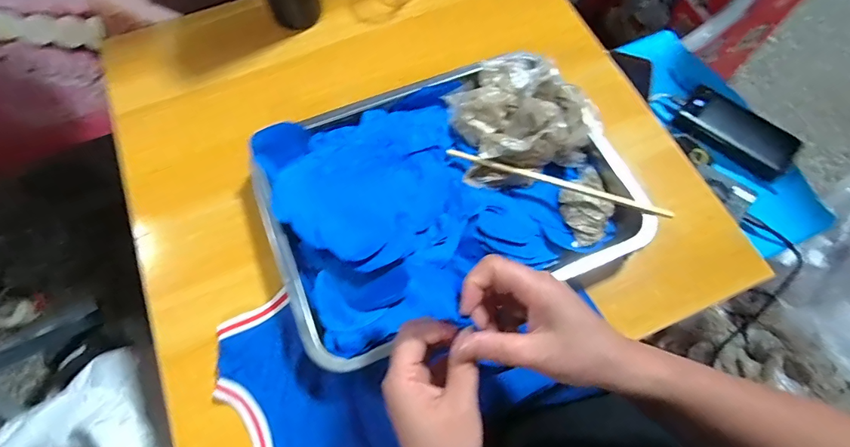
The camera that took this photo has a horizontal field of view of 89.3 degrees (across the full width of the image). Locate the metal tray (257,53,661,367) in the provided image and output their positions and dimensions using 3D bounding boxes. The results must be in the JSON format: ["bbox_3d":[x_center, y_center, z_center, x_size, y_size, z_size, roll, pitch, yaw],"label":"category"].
[{"bbox_3d":[0.023,-0.038,0.439,0.347,0.071,0.262,-22,70,-9],"label":"metal tray"}]

